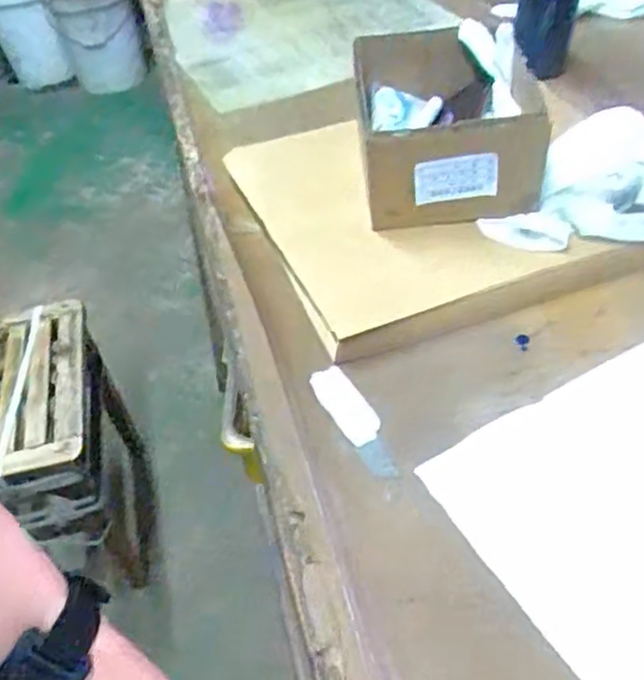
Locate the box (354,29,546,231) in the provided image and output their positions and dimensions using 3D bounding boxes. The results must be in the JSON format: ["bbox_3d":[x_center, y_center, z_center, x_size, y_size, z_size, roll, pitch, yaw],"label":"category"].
[{"bbox_3d":[0.111,-0.199,0.686,0.150,0.113,0.201,-4,46,3],"label":"box"}]

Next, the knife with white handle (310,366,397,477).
[{"bbox_3d":[0.025,0.057,0.525,0.031,0.007,0.109,-26,48,-17],"label":"knife with white handle"}]

